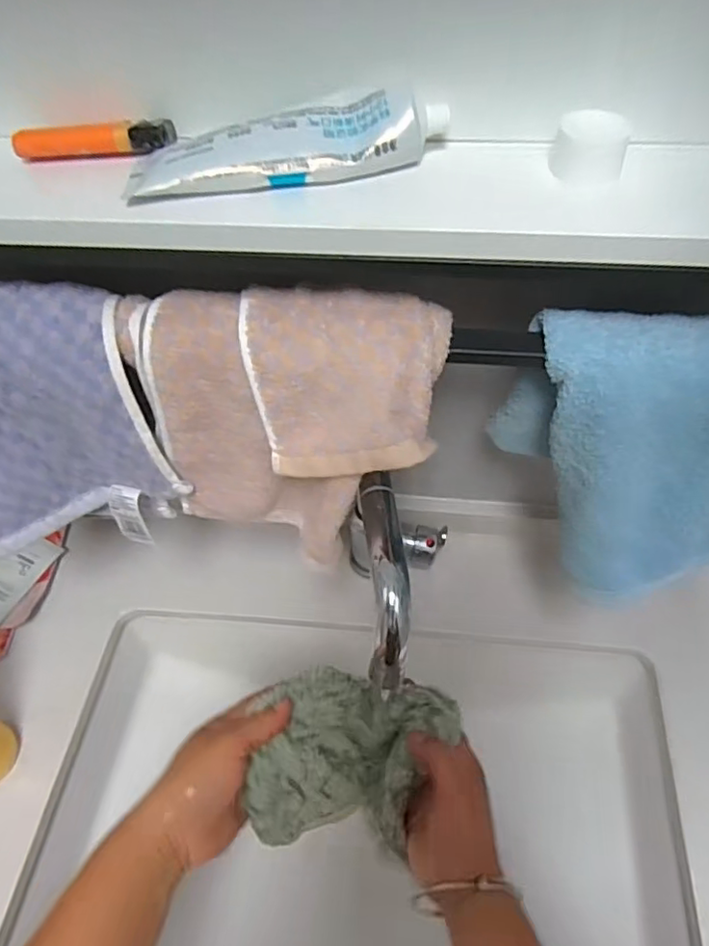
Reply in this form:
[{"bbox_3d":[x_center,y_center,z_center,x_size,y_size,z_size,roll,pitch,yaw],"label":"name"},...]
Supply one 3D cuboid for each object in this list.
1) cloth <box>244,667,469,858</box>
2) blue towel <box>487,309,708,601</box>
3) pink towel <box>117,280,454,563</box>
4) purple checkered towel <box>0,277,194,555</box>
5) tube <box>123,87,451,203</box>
[{"bbox_3d":[0.005,0.209,0.443,0.134,0.079,0.114,2,56,7],"label":"cloth"},{"bbox_3d":[0.188,-0.003,0.358,0.203,0.159,0.094,9,55,9],"label":"blue towel"},{"bbox_3d":[-0.044,-0.026,0.380,0.183,0.156,0.105,15,56,13],"label":"pink towel"},{"bbox_3d":[-0.210,-0.030,0.394,0.175,0.184,0.047,-3,36,8],"label":"purple checkered towel"},{"bbox_3d":[-0.034,-0.162,0.295,0.154,0.024,0.036,-9,54,-4],"label":"tube"}]

